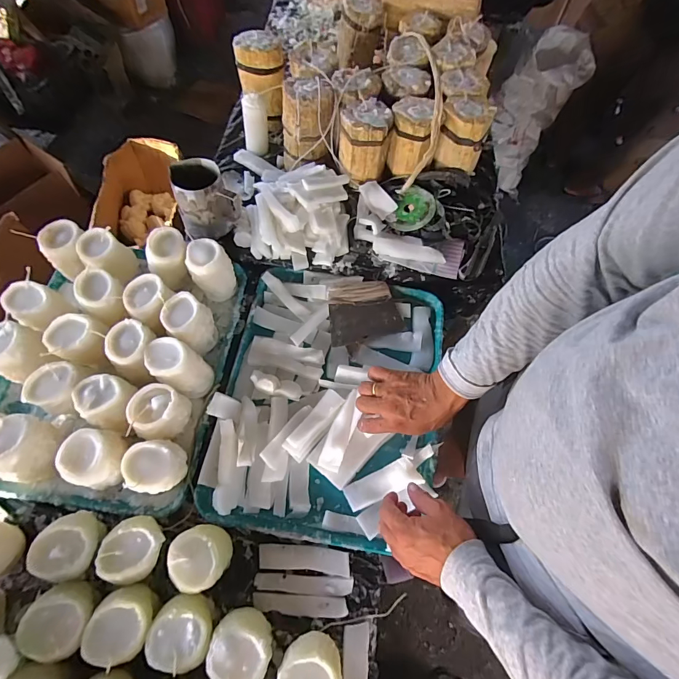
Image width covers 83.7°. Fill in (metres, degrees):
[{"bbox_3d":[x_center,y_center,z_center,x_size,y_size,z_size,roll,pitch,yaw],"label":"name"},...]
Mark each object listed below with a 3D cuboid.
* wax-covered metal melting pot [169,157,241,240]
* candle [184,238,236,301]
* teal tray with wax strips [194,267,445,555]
[{"bbox_3d":[-0.230,-0.248,0.667,0.104,0.102,0.090,-10,66,-8],"label":"wax-covered metal melting pot"},{"bbox_3d":[-0.222,-0.117,0.662,0.065,0.104,0.066,1,65,-3],"label":"candle"},{"bbox_3d":[-0.012,0.082,0.619,0.339,0.050,0.435,10,64,1],"label":"teal tray with wax strips"}]

